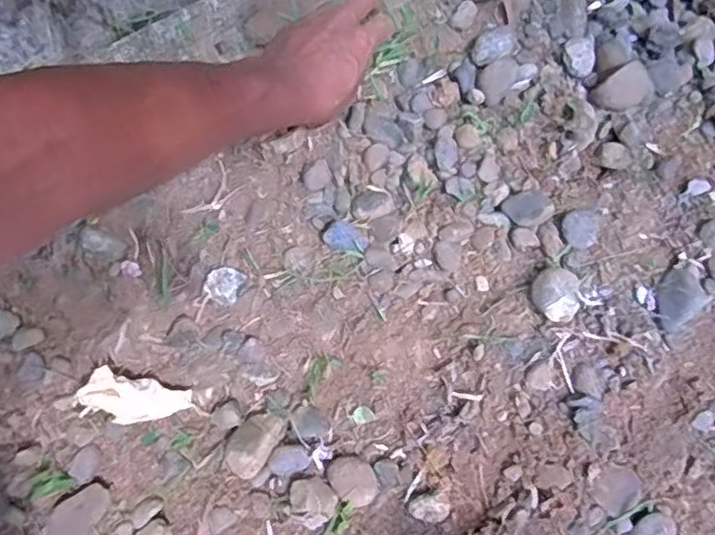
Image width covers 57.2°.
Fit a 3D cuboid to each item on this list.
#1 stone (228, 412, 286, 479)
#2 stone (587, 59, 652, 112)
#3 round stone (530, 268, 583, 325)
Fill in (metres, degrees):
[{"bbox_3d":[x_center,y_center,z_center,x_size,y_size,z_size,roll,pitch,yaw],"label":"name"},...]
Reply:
[{"bbox_3d":[-0.078,0.131,0.494,0.032,0.024,0.051,29,75,11],"label":"stone"},{"bbox_3d":[0.246,-0.165,0.607,0.056,0.025,0.030,-27,73,-7],"label":"stone"},{"bbox_3d":[0.164,0.023,0.542,0.040,0.025,0.039,-1,72,2],"label":"round stone"}]

